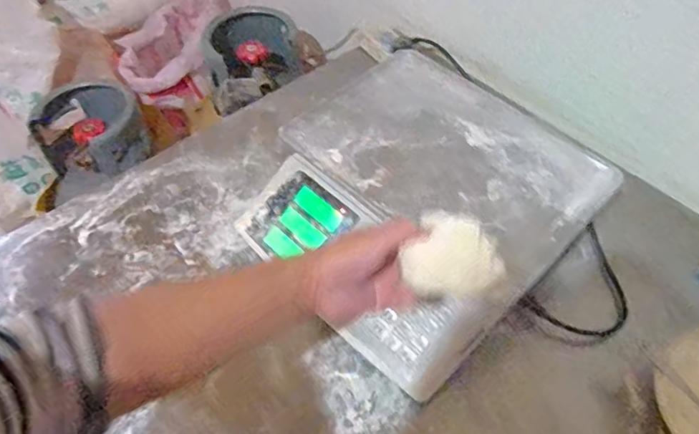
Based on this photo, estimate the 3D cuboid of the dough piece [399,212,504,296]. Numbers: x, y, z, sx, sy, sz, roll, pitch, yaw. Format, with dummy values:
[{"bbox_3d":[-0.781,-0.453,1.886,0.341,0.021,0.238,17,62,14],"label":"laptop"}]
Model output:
[{"bbox_3d":[0.079,0.030,0.397,0.071,0.037,0.056,22,55,19],"label":"dough piece"}]

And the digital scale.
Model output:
[{"bbox_3d":[0.085,-0.013,0.643,0.345,0.132,0.341,-38,62,-24],"label":"digital scale"}]

